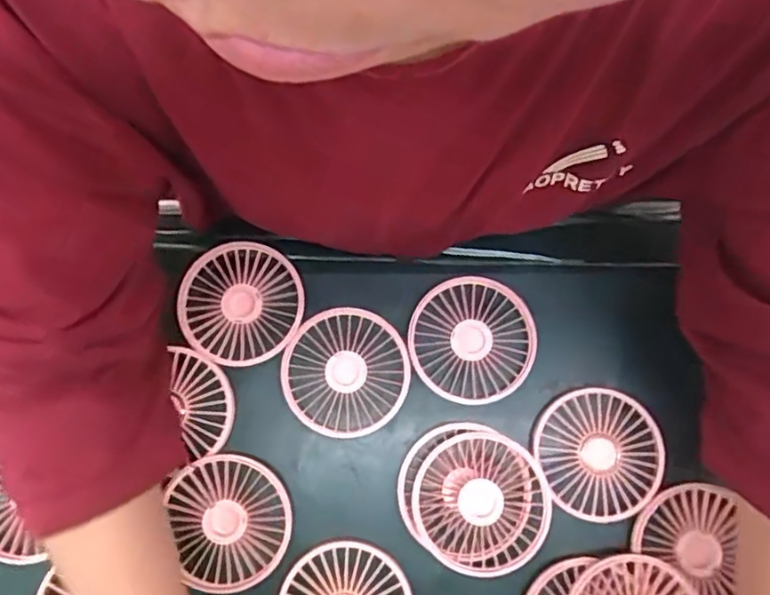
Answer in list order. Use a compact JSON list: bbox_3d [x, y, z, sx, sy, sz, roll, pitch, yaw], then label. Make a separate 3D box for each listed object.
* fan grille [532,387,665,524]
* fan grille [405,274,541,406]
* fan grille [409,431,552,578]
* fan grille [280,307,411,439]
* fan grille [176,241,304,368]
[{"bbox_3d":[0.147,0.106,0.430,0.085,0.012,0.085,0,81,1],"label":"fan grille"},{"bbox_3d":[0.062,0.030,0.449,0.087,0.011,0.086,0,81,1],"label":"fan grille"},{"bbox_3d":[0.063,0.137,0.421,0.085,0.018,0.086,0,81,1],"label":"fan grille"},{"bbox_3d":[-0.028,0.052,0.446,0.086,0.005,0.087,18,82,4],"label":"fan grille"},{"bbox_3d":[-0.104,0.005,0.455,0.086,0.007,0.087,0,81,1],"label":"fan grille"}]

